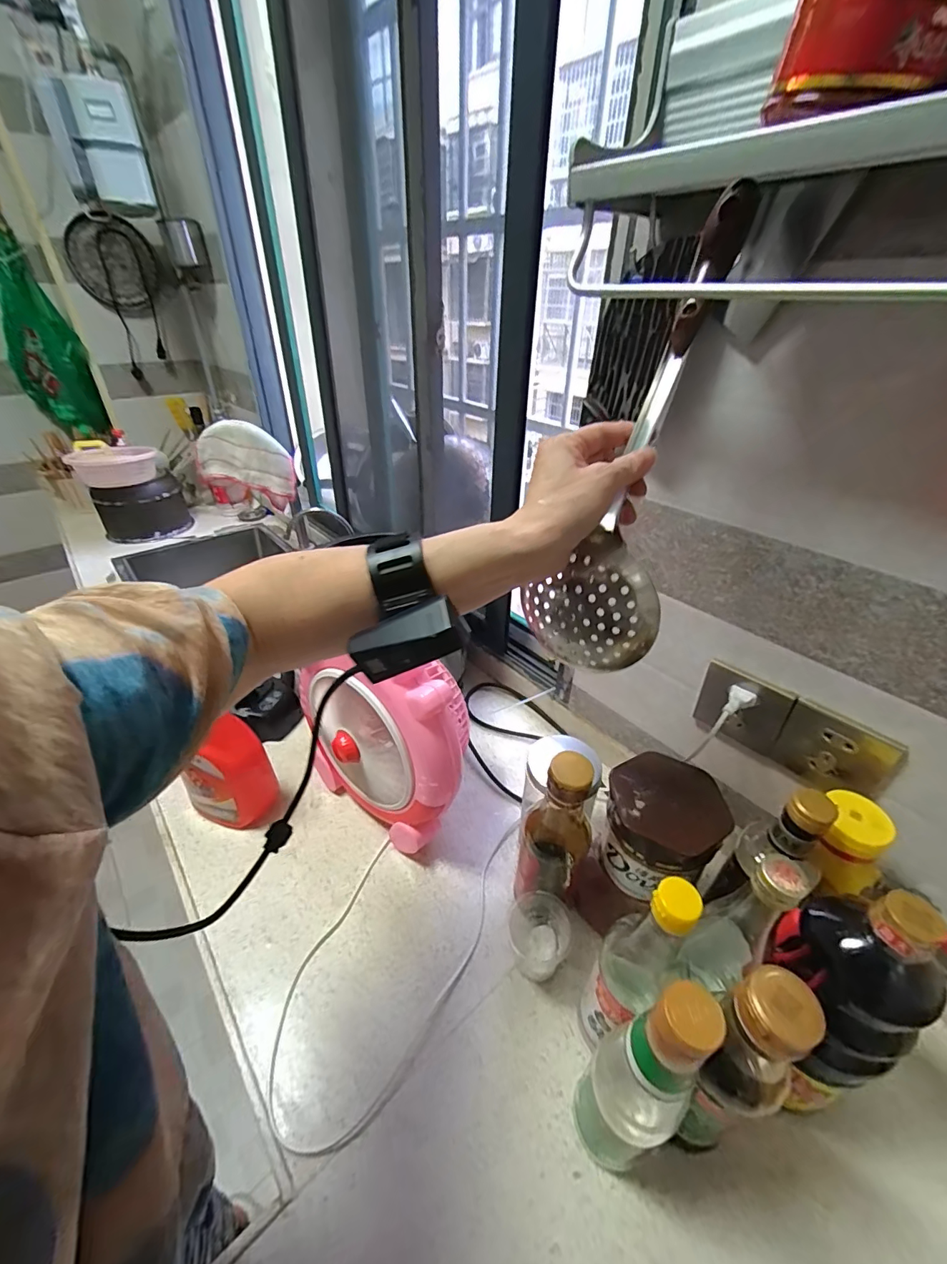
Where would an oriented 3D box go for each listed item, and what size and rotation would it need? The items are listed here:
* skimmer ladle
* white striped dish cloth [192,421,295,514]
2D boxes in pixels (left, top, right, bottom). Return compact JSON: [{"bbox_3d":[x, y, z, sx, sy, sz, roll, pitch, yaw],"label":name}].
[{"bbox_3d":[0.123,-0.132,0.342,0.097,0.332,0.048,20,9,23],"label":"skimmer ladle"},{"bbox_3d":[-0.491,-0.360,1.012,0.201,0.161,0.053,7,36,9],"label":"white striped dish cloth"}]

